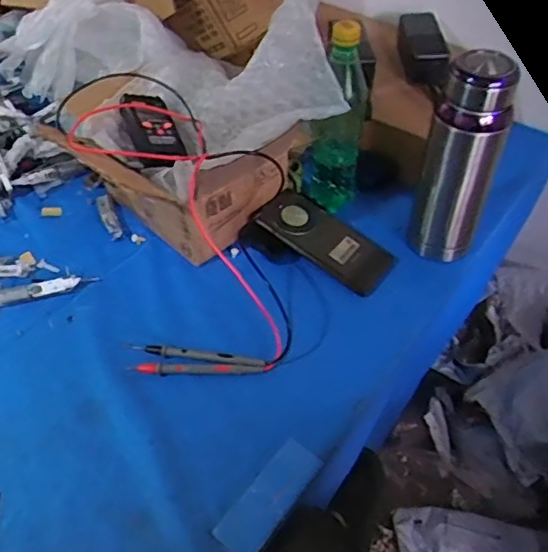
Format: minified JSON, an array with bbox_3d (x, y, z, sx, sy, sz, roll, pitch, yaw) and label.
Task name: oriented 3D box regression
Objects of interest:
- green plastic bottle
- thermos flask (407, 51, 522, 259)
[{"bbox_3d":[0.076,-0.190,0.715,0.073,0.237,0.063,15,51,13],"label":"green plastic bottle"},{"bbox_3d":[0.209,-0.136,0.645,0.077,0.265,0.073,17,51,15],"label":"thermos flask"}]

